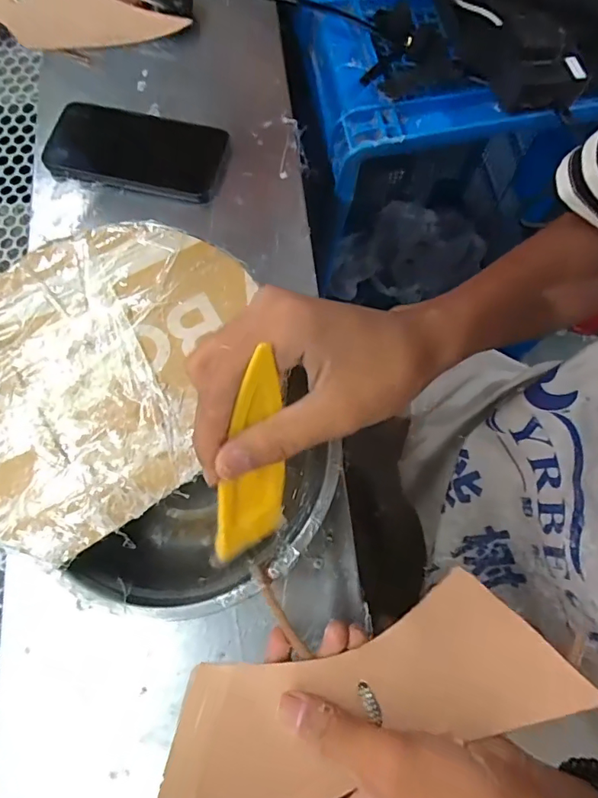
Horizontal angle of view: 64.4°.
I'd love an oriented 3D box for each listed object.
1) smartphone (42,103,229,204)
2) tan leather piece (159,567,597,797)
[{"bbox_3d":[-0.150,-0.227,0.436,0.154,0.012,0.081,11,72,5],"label":"smartphone"},{"bbox_3d":[0.032,0.148,0.235,0.205,0.017,0.076,-13,34,-13],"label":"tan leather piece"}]

